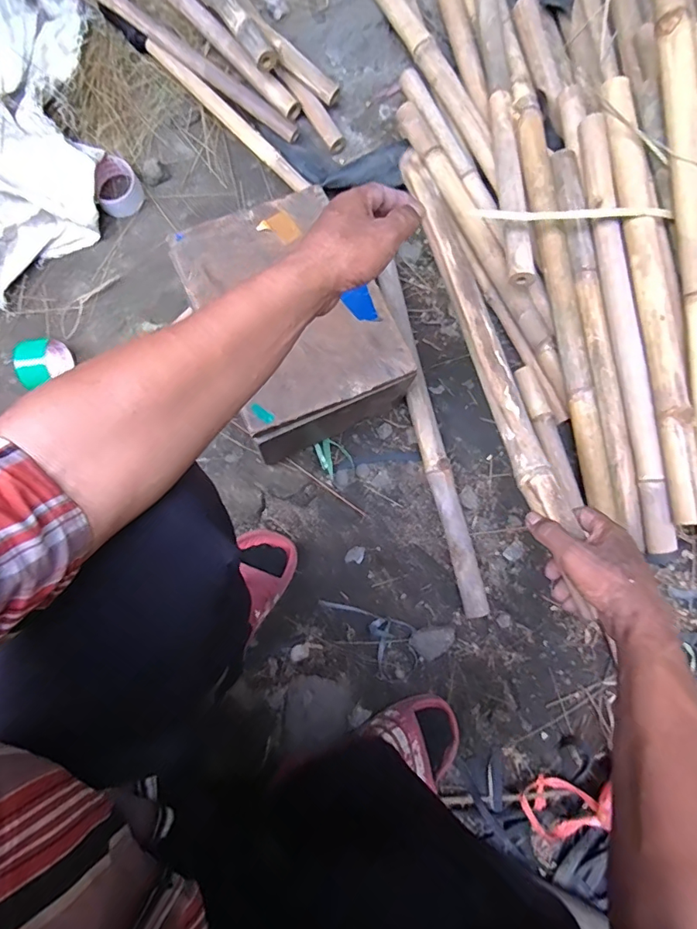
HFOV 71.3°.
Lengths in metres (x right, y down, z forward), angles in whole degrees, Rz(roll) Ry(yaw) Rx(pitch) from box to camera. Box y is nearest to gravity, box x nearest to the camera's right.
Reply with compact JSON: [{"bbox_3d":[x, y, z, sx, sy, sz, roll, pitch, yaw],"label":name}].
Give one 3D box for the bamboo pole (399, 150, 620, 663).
[{"bbox_3d":[0.149,-0.179,0.593,0.038,0.027,0.550,-12,68,-3],"label":"bamboo pole"}]

